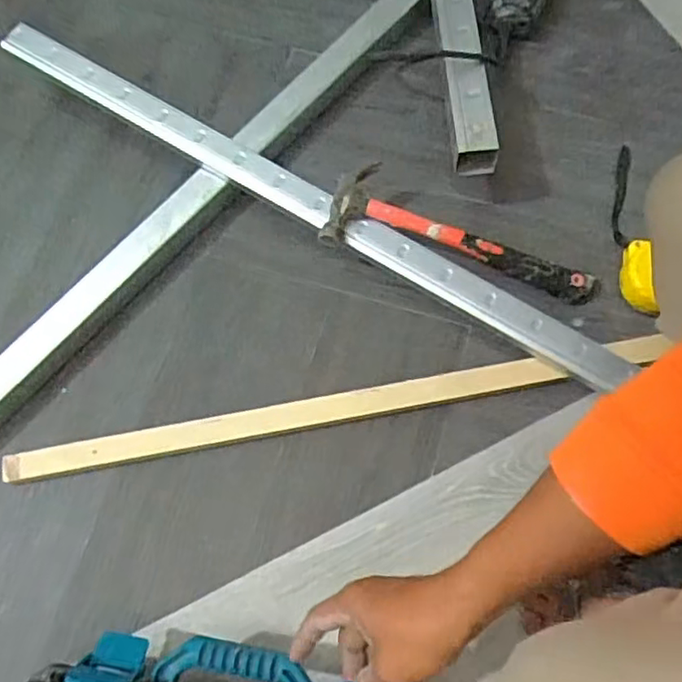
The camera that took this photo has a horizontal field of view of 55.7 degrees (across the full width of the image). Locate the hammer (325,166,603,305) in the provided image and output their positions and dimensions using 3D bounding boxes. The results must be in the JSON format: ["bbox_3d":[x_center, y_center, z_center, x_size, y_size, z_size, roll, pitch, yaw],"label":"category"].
[{"bbox_3d":[0.133,-0.115,0.684,0.290,0.059,0.093,10,72,5],"label":"hammer"}]

